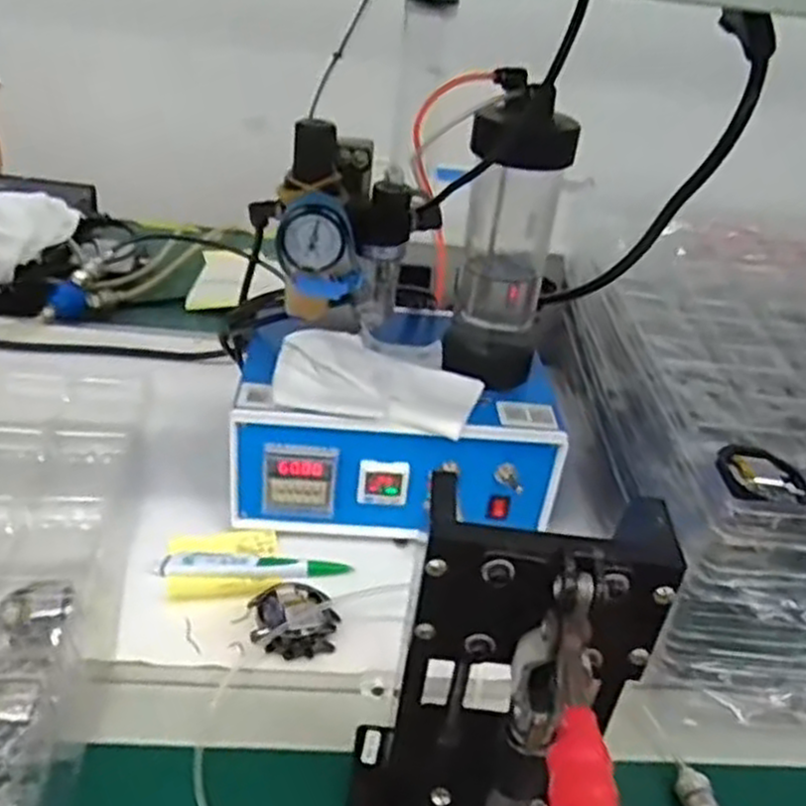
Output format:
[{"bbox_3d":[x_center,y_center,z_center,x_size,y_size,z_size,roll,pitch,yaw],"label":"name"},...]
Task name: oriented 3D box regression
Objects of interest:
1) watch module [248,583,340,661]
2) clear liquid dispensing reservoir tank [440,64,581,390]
[{"bbox_3d":[-0.069,0.141,0.507,0.053,0.022,0.049,4,32,-6],"label":"watch module"},{"bbox_3d":[0.073,-0.113,0.548,0.068,0.198,0.067,11,32,6],"label":"clear liquid dispensing reservoir tank"}]

